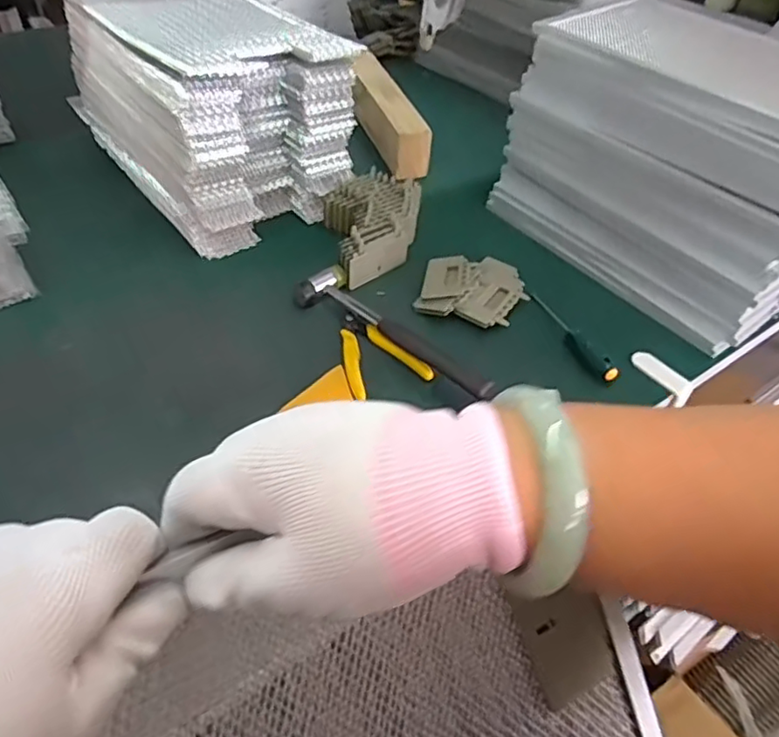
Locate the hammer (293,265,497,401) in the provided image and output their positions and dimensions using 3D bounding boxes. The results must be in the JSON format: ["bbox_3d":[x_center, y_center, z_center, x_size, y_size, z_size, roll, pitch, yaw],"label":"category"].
[{"bbox_3d":[-0.001,-0.033,0.607,0.056,0.033,0.235,-30,56,-30],"label":"hammer"}]

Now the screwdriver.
[{"bbox_3d":[0.185,-0.036,0.640,0.018,0.018,0.134,-15,49,-19],"label":"screwdriver"}]

